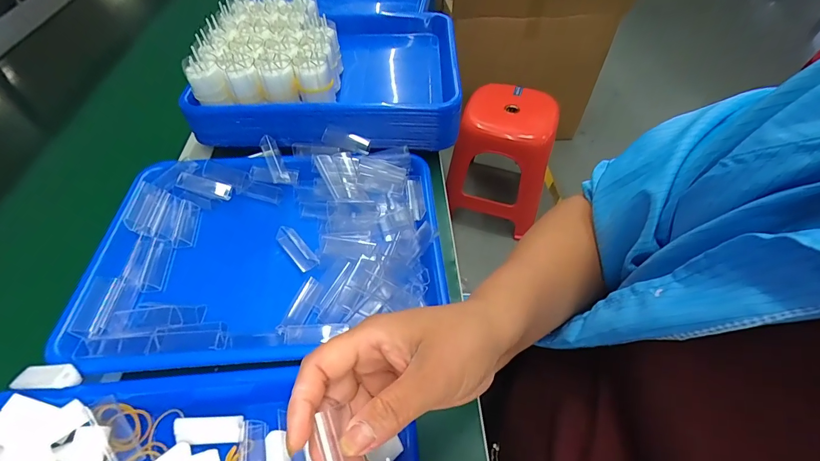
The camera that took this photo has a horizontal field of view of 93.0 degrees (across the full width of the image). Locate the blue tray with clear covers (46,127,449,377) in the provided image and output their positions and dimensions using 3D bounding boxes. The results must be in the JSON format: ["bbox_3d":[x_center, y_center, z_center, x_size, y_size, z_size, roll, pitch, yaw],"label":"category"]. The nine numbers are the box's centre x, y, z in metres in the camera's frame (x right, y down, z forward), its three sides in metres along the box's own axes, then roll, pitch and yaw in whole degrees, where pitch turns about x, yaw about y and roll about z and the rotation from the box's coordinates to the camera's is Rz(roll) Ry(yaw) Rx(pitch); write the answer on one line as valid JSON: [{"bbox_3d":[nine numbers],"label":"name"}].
[{"bbox_3d":[-0.137,0.010,0.390,0.330,0.062,0.251,-5,51,-4],"label":"blue tray with clear covers"}]

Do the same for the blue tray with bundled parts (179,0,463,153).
[{"bbox_3d":[-0.101,-0.217,0.506,0.314,0.100,0.235,0,51,-1],"label":"blue tray with bundled parts"}]

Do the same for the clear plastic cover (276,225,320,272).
[{"bbox_3d":[-0.115,0.019,0.399,0.019,0.016,0.057,-35,59,-25],"label":"clear plastic cover"}]

